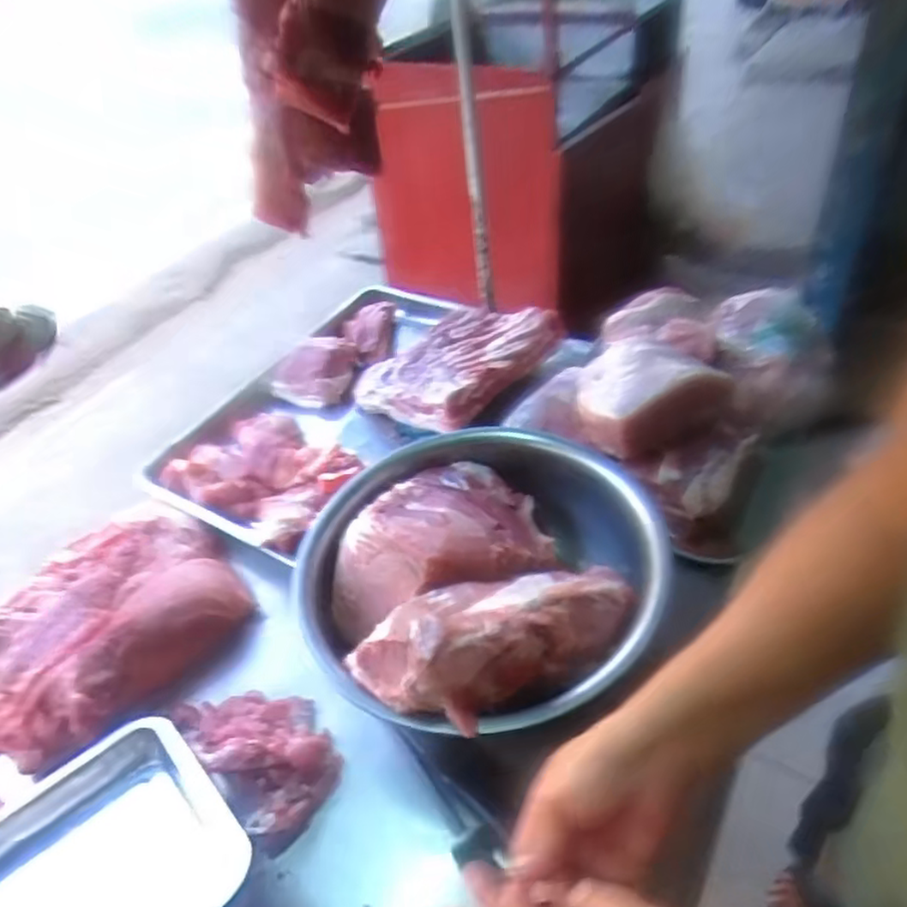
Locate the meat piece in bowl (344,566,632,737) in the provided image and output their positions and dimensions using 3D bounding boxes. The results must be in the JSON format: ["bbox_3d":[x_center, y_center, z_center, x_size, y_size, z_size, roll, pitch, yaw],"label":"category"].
[{"bbox_3d":[0.053,0.164,0.620,0.276,0.076,0.127,-11,39,-25],"label":"meat piece in bowl"}]

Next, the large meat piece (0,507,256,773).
[{"bbox_3d":[-0.416,0.198,0.780,0.248,0.077,0.340,20,48,27],"label":"large meat piece"}]

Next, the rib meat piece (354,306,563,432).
[{"bbox_3d":[0.004,-0.150,1.058,0.217,0.074,0.264,27,52,33],"label":"rib meat piece"}]

